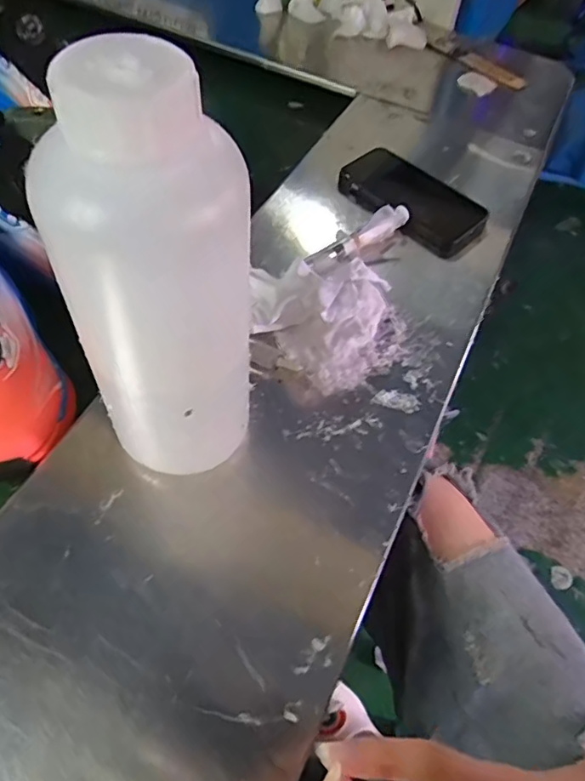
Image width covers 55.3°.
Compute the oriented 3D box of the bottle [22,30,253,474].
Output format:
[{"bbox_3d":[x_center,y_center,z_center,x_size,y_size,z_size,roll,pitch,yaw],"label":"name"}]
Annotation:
[{"bbox_3d":[-0.064,-0.044,0.281,0.069,0.217,0.074,24,57,10],"label":"bottle"}]

